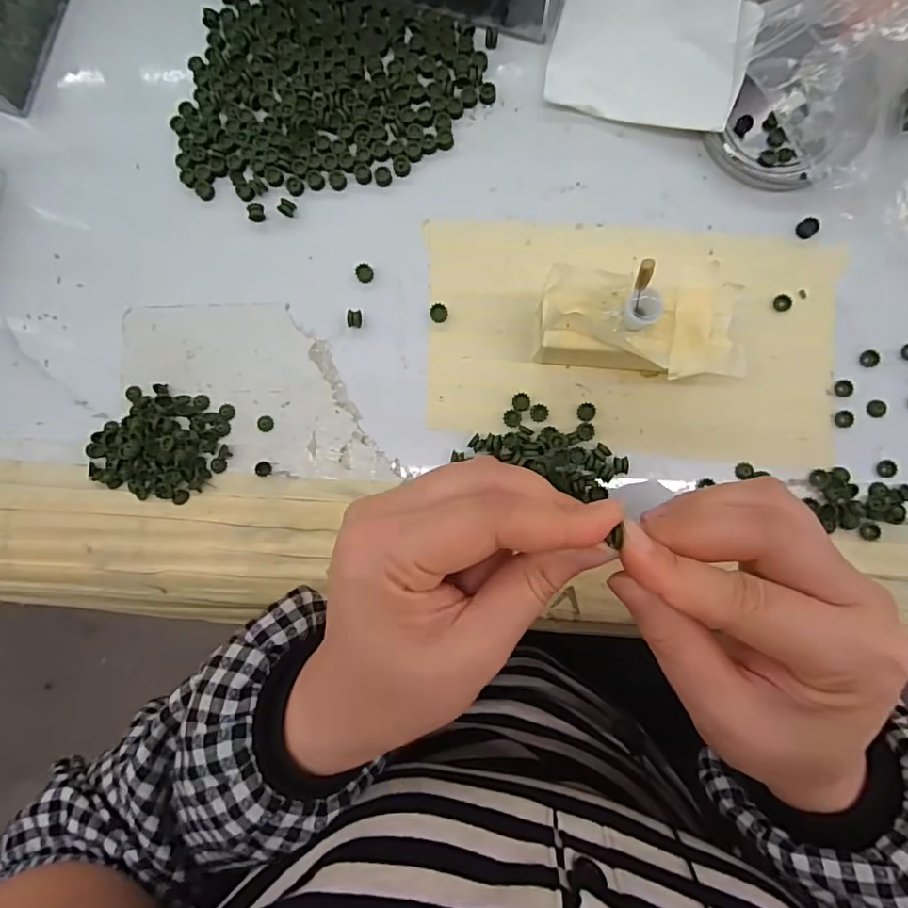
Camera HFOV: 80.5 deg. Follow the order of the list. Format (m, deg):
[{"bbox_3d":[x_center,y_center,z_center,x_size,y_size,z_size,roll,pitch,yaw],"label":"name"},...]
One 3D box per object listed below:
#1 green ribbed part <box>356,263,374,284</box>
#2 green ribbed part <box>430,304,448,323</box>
[{"bbox_3d":[-0.045,-0.092,0.272,0.009,0.006,0.008,-31,85,2],"label":"green ribbed part"},{"bbox_3d":[-0.007,-0.071,0.269,0.009,0.006,0.008,-27,86,3],"label":"green ribbed part"}]

